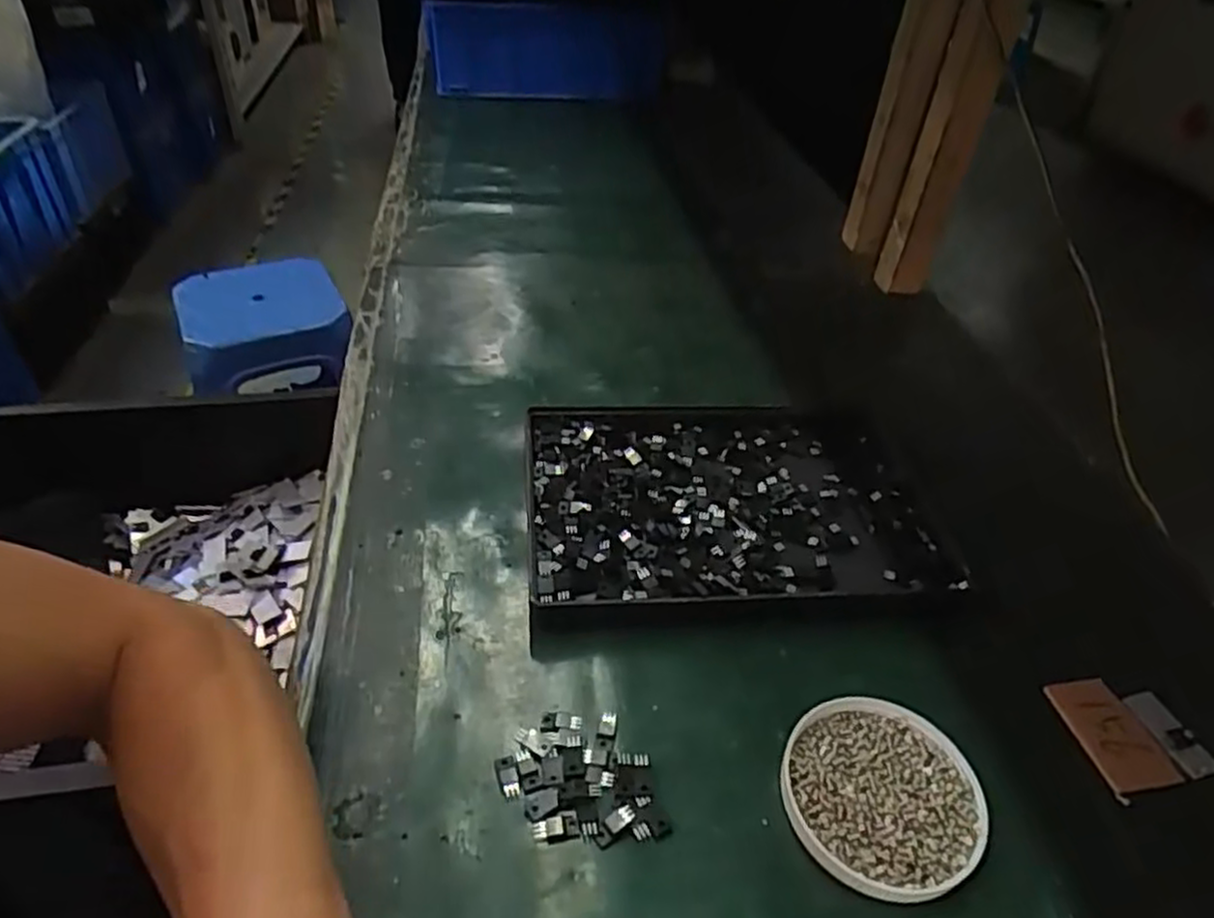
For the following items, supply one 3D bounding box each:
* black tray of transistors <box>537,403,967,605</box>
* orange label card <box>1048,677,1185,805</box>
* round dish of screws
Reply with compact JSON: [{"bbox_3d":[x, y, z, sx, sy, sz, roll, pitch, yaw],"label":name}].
[{"bbox_3d":[0.088,0.029,0.539,0.282,0.026,0.193,-1,40,-7],"label":"black tray of transistors"},{"bbox_3d":[0.288,0.157,0.431,0.042,0.004,0.067,-9,46,-11],"label":"orange label card"},{"bbox_3d":[0.141,0.170,0.385,0.100,0.011,0.095,3,40,-2],"label":"round dish of screws"}]

